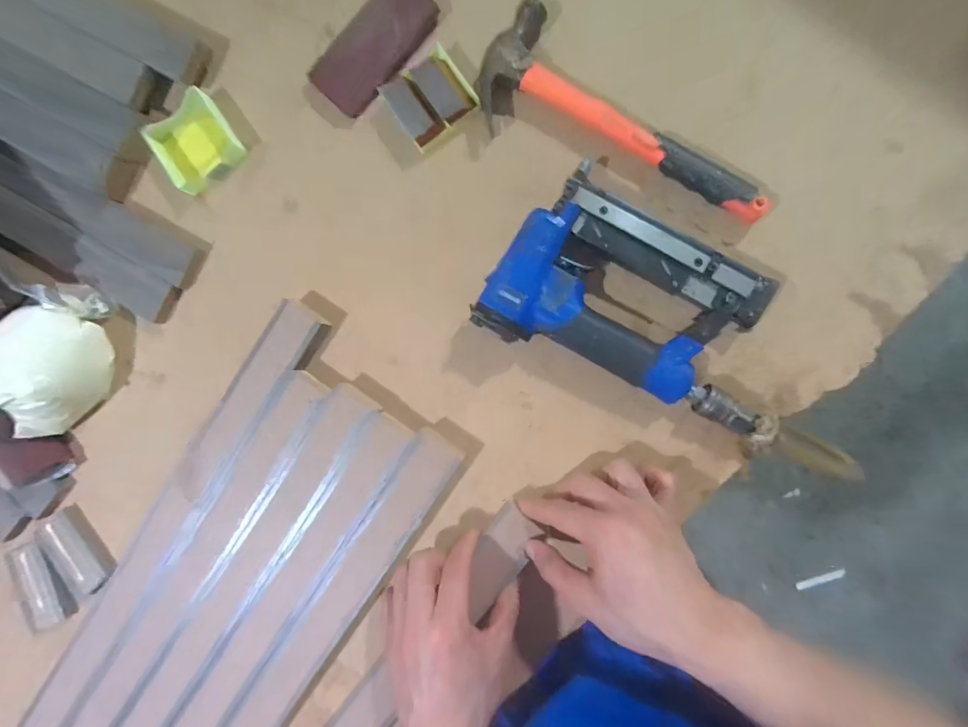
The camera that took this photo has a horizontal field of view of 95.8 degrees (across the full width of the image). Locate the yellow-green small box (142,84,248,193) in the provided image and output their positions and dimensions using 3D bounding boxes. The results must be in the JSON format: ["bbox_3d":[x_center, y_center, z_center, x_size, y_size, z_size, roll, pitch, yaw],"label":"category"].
[{"bbox_3d":[-0.262,-0.200,0.393,0.069,0.018,0.074,-34,85,5],"label":"yellow-green small box"}]

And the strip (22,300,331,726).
[{"bbox_3d":[-0.334,0.230,0.395,0.045,0.008,0.661,34,93,6],"label":"strip"}]

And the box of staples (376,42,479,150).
[{"bbox_3d":[-0.044,-0.222,0.366,0.064,0.010,0.061,-34,85,5],"label":"box of staples"}]

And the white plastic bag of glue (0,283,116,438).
[{"bbox_3d":[-0.396,-0.002,0.391,0.092,0.056,0.135,-4,89,7],"label":"white plastic bag of glue"}]

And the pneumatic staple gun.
[{"bbox_3d":[0.119,-0.055,0.342,0.221,0.040,0.144,23,92,7],"label":"pneumatic staple gun"}]

